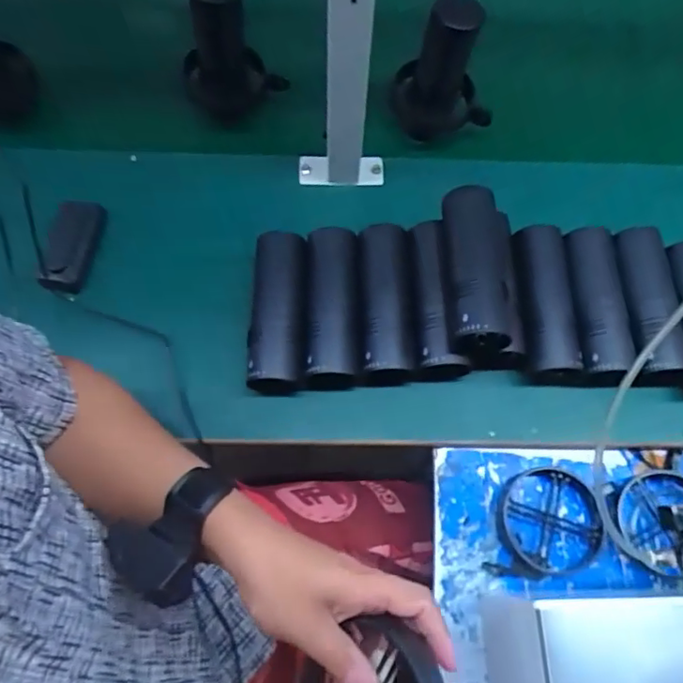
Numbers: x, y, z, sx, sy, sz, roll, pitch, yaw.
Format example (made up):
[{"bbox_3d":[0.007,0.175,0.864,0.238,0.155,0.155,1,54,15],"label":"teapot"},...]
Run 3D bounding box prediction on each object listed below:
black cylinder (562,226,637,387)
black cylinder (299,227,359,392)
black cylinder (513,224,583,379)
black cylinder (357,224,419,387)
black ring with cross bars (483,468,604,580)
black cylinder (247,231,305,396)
[{"bbox_3d":[0.264,-0.036,0.600,0.055,0.044,0.162,1,69,-1],"label":"black cylinder"},{"bbox_3d":[-0.009,-0.035,0.591,0.057,0.045,0.167,2,69,0],"label":"black cylinder"},{"bbox_3d":[0.210,-0.040,0.597,0.052,0.052,0.166,1,69,-1],"label":"black cylinder"},{"bbox_3d":[0.045,-0.039,0.594,0.054,0.054,0.164,-2,69,-2],"label":"black cylinder"},{"bbox_3d":[0.203,0.181,0.556,0.102,0.012,0.112,0,69,-1],"label":"black ring with cross bars"},{"bbox_3d":[-0.065,-0.030,0.582,0.051,0.055,0.161,0,69,-1],"label":"black cylinder"}]

